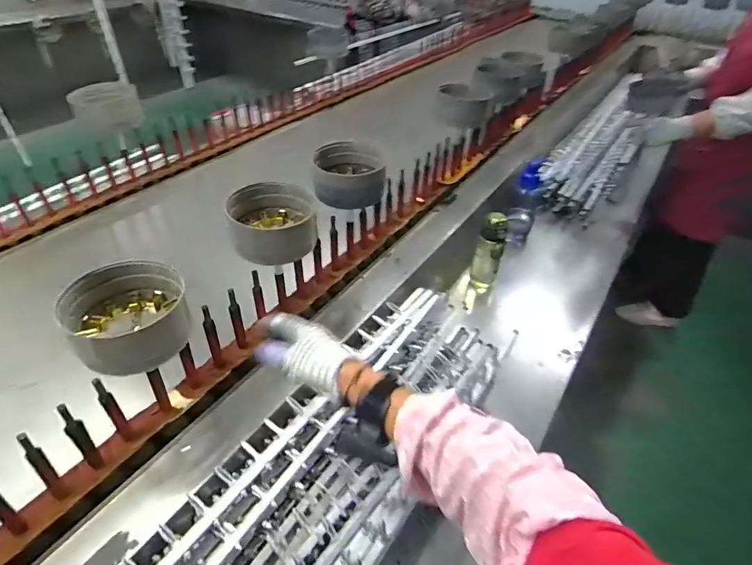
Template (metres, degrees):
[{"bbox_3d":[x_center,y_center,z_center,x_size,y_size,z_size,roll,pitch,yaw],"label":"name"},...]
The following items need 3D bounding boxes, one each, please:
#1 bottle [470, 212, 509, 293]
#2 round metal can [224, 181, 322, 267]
[{"bbox_3d":[0.289,-0.073,1.164,0.072,0.210,0.056,11,41,11],"label":"bottle"},{"bbox_3d":[-0.168,-0.095,0.722,0.124,0.086,0.113,-15,43,-19],"label":"round metal can"}]

